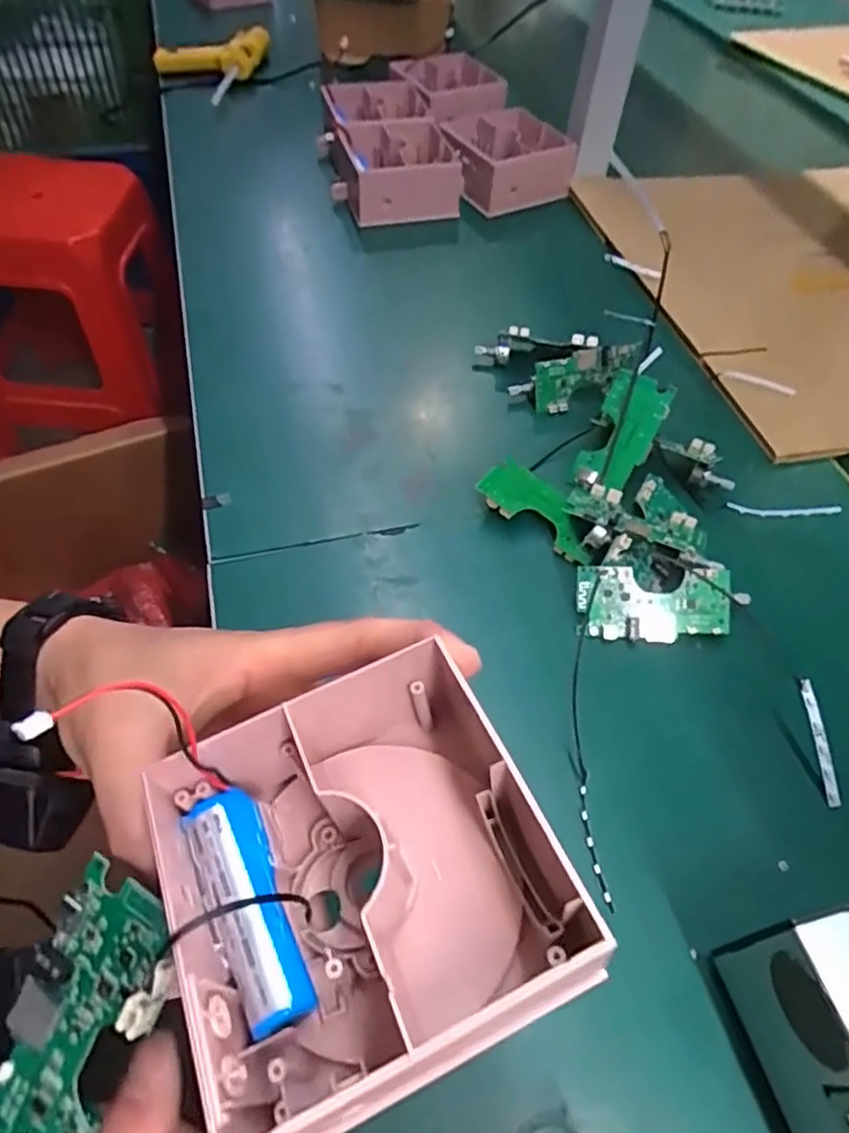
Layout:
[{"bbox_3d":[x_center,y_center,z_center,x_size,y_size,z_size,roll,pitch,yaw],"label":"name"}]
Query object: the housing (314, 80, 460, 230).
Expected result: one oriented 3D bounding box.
[{"bbox_3d":[-0.044,-0.433,0.695,0.111,0.066,0.224,-10,54,-13],"label":"housing"}]

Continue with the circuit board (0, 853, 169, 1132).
[{"bbox_3d":[-0.098,0.130,0.188,0.041,0.012,0.084,22,87,12],"label":"circuit board"}]

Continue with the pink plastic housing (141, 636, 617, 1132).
[{"bbox_3d":[-0.015,0.085,0.195,0.109,0.055,0.101,-18,56,-18],"label":"pink plastic housing"}]

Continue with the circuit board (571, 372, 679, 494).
[{"bbox_3d":[0.131,-0.088,0.451,0.041,0.019,0.083,25,89,14],"label":"circuit board"}]

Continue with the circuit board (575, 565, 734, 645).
[{"bbox_3d":[0.132,0.021,0.391,0.087,0.007,0.042,-1,94,3],"label":"circuit board"}]

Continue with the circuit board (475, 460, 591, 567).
[{"bbox_3d":[0.075,-0.038,0.433,0.082,0.010,0.038,35,64,5],"label":"circuit board"}]

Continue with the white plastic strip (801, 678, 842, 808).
[{"bbox_3d":[0.197,0.088,0.338,0.006,0.005,0.063,-13,89,-14],"label":"white plastic strip"}]

